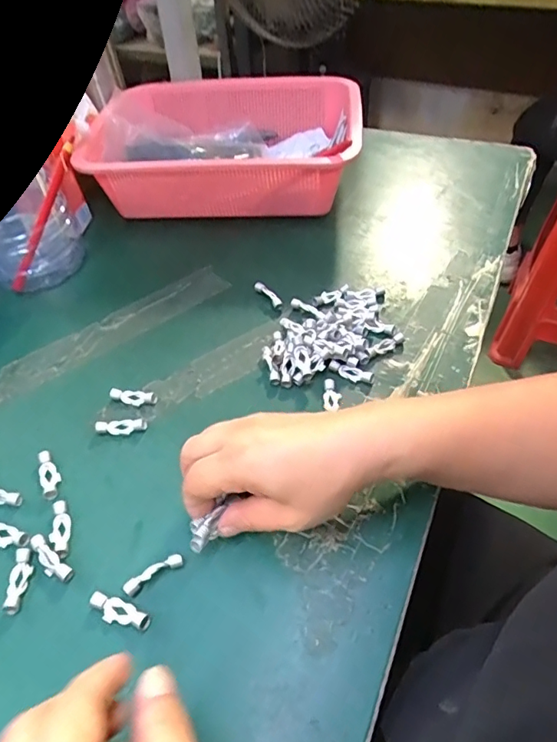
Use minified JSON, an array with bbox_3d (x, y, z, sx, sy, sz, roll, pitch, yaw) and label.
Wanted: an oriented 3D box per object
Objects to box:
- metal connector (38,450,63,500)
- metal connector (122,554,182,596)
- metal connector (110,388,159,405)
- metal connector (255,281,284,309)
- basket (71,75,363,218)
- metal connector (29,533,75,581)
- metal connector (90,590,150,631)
[{"bbox_3d":[-0.165,0.074,0.356,0.014,0.006,0.038,-27,52,-19],"label":"metal connector"},{"bbox_3d":[-0.076,0.123,0.302,0.036,0.010,0.008,-28,53,-20],"label":"metal connector"},{"bbox_3d":[-0.116,0.021,0.400,0.039,0.005,0.013,3,49,6],"label":"metal connector"},{"bbox_3d":[-0.009,-0.072,0.473,0.010,0.010,0.040,-31,54,-22],"label":"metal connector"},{"bbox_3d":[-0.055,-0.257,0.581,0.291,0.092,0.218,4,49,7],"label":"basket"},{"bbox_3d":[-0.145,0.119,0.315,0.039,0.007,0.011,31,57,27],"label":"metal connector"},{"bbox_3d":[-0.093,0.141,0.291,0.039,0.005,0.013,18,52,18],"label":"metal connector"}]

